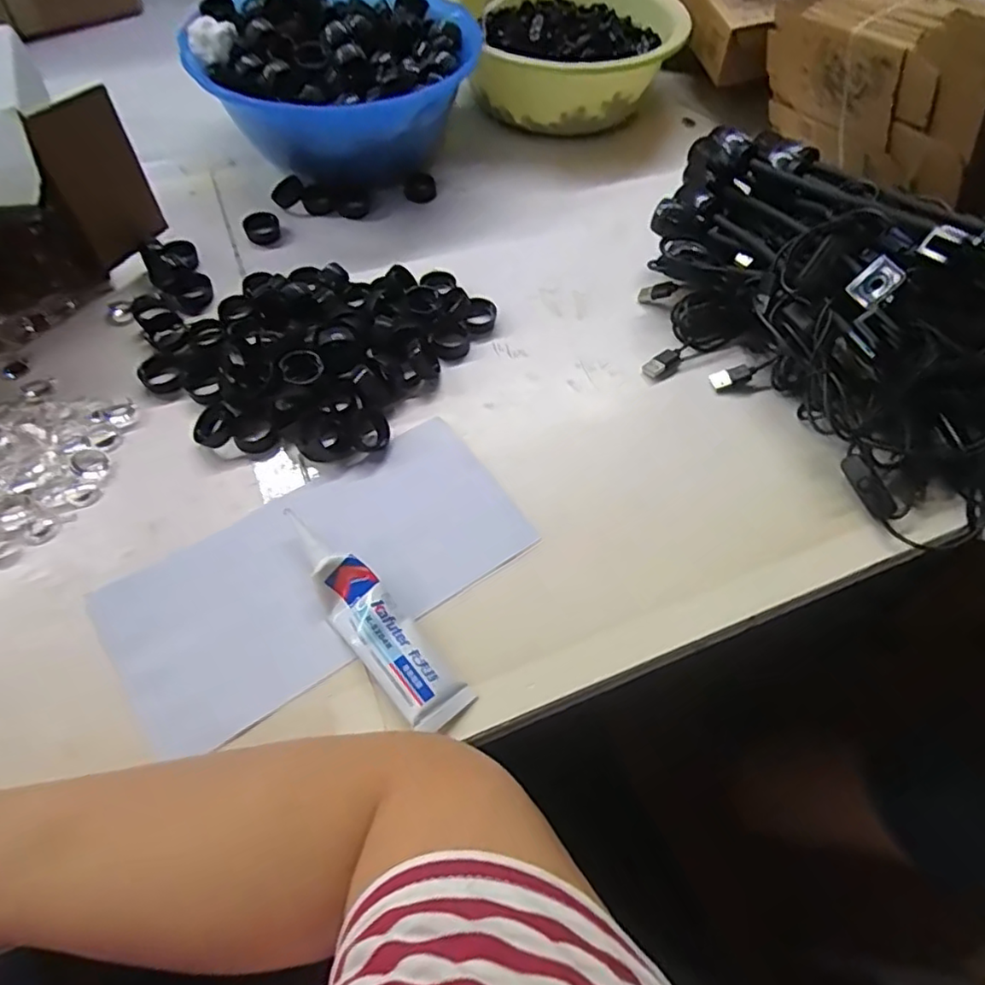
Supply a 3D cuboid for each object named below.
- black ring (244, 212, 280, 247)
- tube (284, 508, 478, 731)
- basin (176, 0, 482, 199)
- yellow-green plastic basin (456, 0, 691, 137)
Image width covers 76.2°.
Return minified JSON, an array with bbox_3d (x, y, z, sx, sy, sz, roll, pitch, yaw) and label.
[{"bbox_3d":[-0.194,-0.221,0.530,0.027,0.022,0.021,-16,61,-14],"label":"black ring"},{"bbox_3d":[-0.070,0.067,0.347,0.034,0.023,0.147,-37,68,-23],"label":"tube"},{"bbox_3d":[-0.138,-0.371,0.577,0.229,0.104,0.229,2,58,-3],"label":"basin"},{"bbox_3d":[0.073,-0.460,0.656,0.200,0.092,0.228,-10,60,-10],"label":"yellow-green plastic basin"}]

